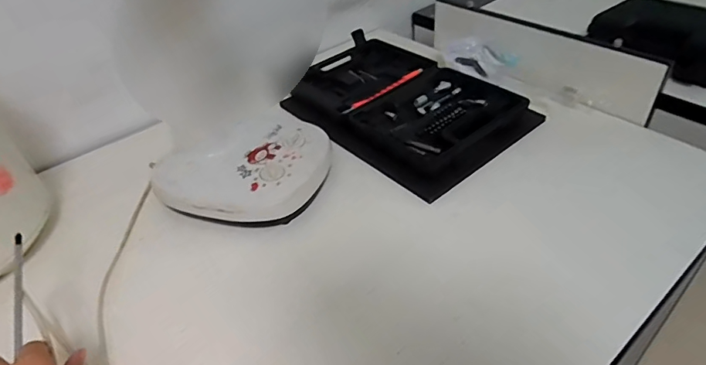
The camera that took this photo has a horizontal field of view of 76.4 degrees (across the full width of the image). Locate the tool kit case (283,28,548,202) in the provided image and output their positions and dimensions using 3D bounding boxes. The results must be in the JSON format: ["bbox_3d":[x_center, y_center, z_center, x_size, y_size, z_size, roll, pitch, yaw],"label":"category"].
[{"bbox_3d":[0.068,-0.128,0.689,0.252,0.045,0.363,-35,49,-29],"label":"tool kit case"}]

